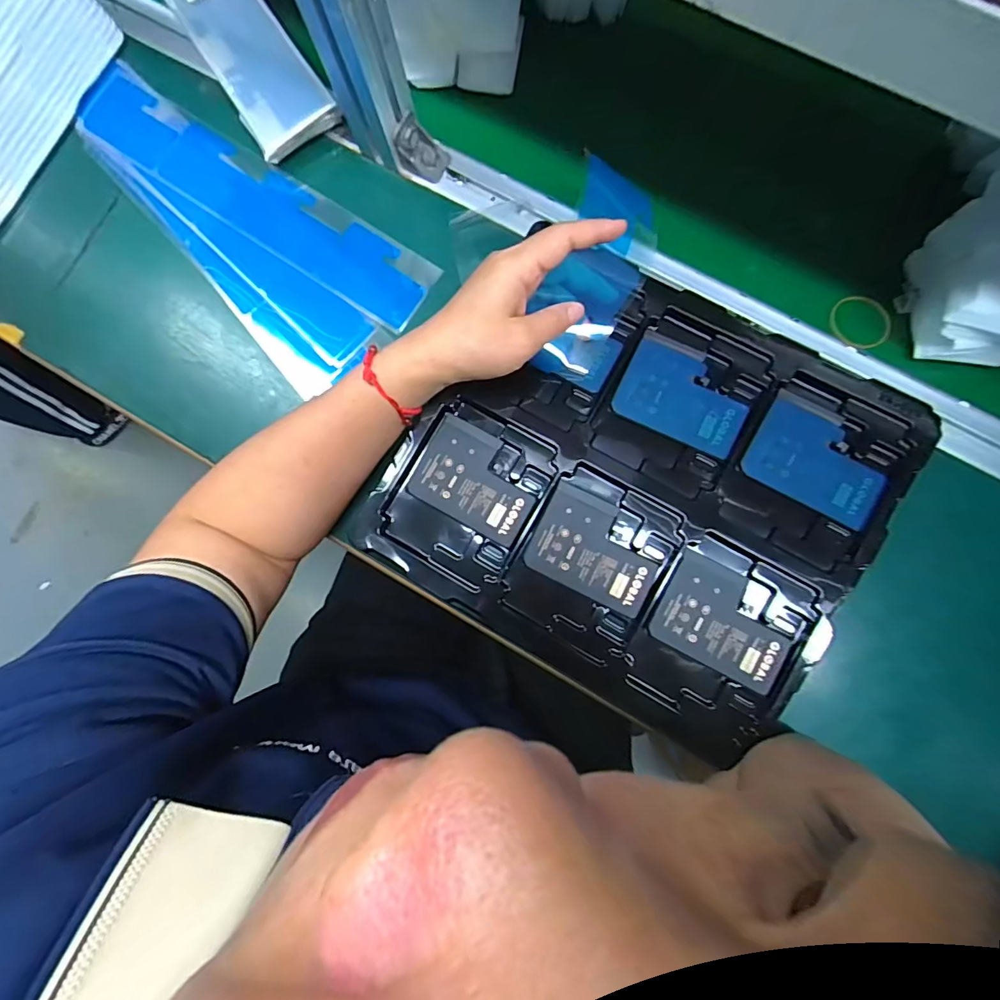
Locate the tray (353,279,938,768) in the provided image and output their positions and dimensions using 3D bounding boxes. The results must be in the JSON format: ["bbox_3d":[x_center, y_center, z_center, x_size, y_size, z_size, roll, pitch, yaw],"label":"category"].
[{"bbox_3d":[0.100,-0.013,0.348,0.314,0.018,0.273,30,86,6],"label":"tray"}]

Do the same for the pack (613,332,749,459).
[{"bbox_3d":[0.132,-0.076,0.353,0.089,0.004,0.065,26,85,5],"label":"pack"}]

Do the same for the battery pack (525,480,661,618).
[{"bbox_3d":[0.069,0.034,0.348,0.088,0.004,0.067,25,85,5],"label":"battery pack"}]

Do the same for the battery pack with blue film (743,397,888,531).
[{"bbox_3d":[0.223,-0.027,0.343,0.089,0.011,0.063,31,86,6],"label":"battery pack with blue film"}]

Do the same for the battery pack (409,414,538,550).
[{"bbox_3d":[-0.016,-0.014,0.359,0.088,0.004,0.066,30,86,6],"label":"battery pack"}]

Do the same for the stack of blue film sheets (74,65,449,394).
[{"bbox_3d":[-0.234,-0.252,0.438,0.361,0.009,0.143,42,87,6],"label":"stack of blue film sheets"}]

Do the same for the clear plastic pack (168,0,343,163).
[{"bbox_3d":[-0.243,-0.429,0.435,0.075,0.016,0.282,-33,84,0],"label":"clear plastic pack"}]

